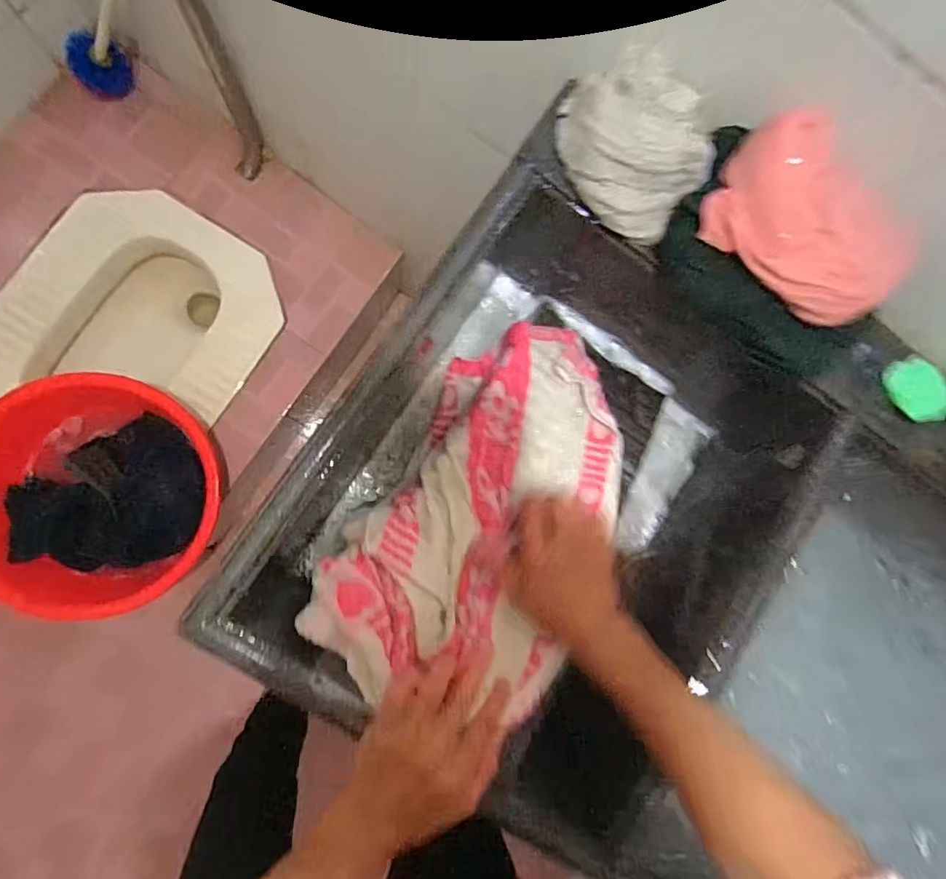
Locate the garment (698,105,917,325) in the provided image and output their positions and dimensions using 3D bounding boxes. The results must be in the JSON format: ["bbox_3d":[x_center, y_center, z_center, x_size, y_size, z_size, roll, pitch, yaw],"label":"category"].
[{"bbox_3d":[0.243,-0.149,0.368,0.156,0.057,0.079,45,81,-3],"label":"garment"}]

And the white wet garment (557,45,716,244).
[{"bbox_3d":[0.125,-0.231,0.397,0.085,0.069,0.132,-42,92,-9],"label":"white wet garment"}]

